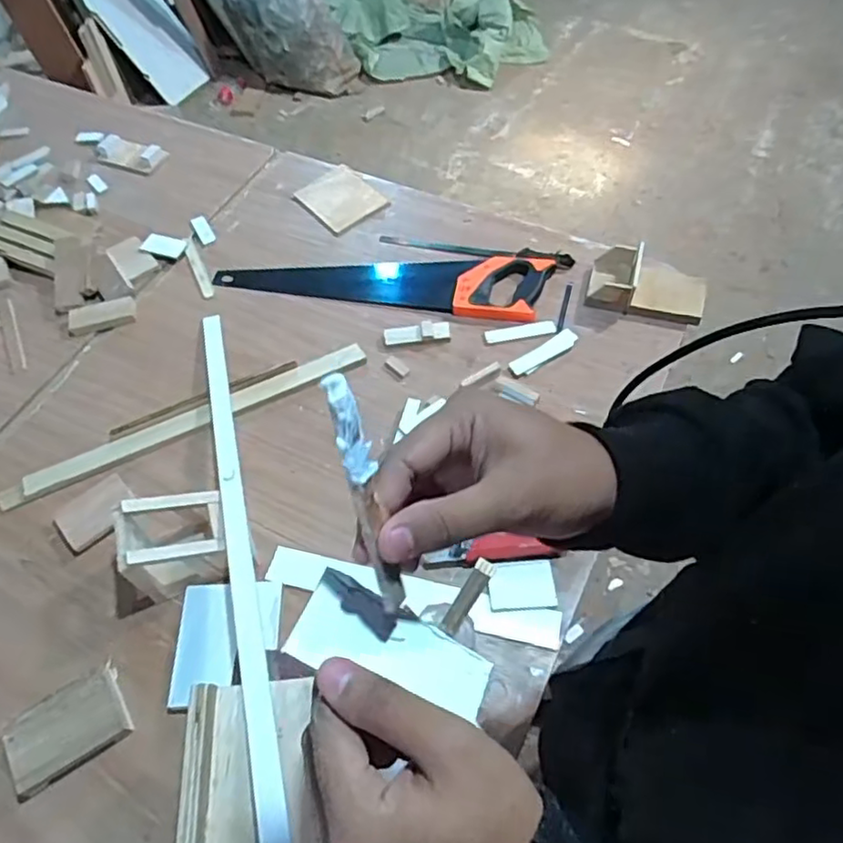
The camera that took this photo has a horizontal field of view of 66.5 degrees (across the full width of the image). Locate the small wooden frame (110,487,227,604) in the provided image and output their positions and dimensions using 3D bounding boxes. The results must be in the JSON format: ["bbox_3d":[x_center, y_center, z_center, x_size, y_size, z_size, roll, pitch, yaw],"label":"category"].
[{"bbox_3d":[-0.278,0.136,0.731,0.114,0.105,0.083,-19,59,-9],"label":"small wooden frame"}]

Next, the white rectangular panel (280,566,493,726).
[{"bbox_3d":[-0.012,0.103,0.284,0.089,0.004,0.042,30,48,-3],"label":"white rectangular panel"}]

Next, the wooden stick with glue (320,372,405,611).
[{"bbox_3d":[-0.022,0.031,0.257,0.011,0.104,0.008,-14,20,-6],"label":"wooden stick with glue"}]

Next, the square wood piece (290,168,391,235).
[{"bbox_3d":[-0.137,-0.385,1.105,0.111,0.013,0.148,-36,63,-18],"label":"square wood piece"}]

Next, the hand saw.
[{"bbox_3d":[-0.066,-0.231,1.001,0.507,0.026,0.117,9,59,9],"label":"hand saw"}]

